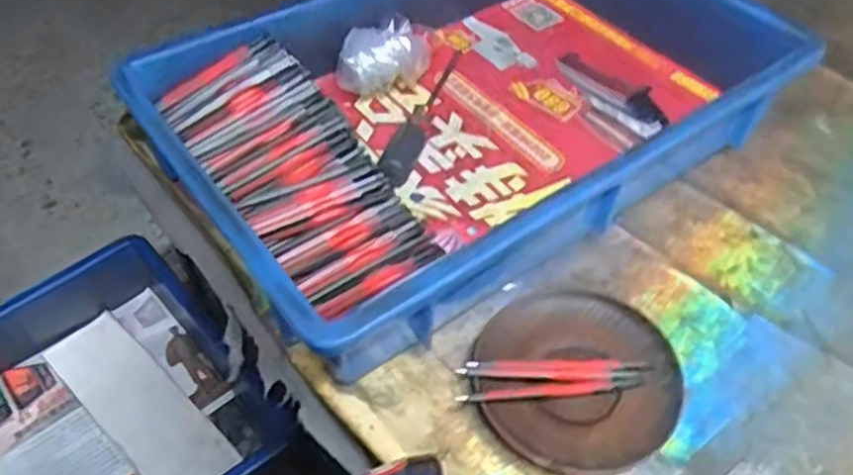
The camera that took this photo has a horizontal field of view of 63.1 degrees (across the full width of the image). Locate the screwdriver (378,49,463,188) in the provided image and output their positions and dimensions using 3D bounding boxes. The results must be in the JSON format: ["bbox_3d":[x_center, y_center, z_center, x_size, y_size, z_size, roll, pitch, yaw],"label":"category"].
[{"bbox_3d":[0.001,-0.100,0.541,0.021,0.022,0.181,16,52,12],"label":"screwdriver"}]

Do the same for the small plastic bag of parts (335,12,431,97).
[{"bbox_3d":[-0.033,-0.144,0.558,0.080,0.050,0.048,-11,51,-9],"label":"small plastic bag of parts"}]

